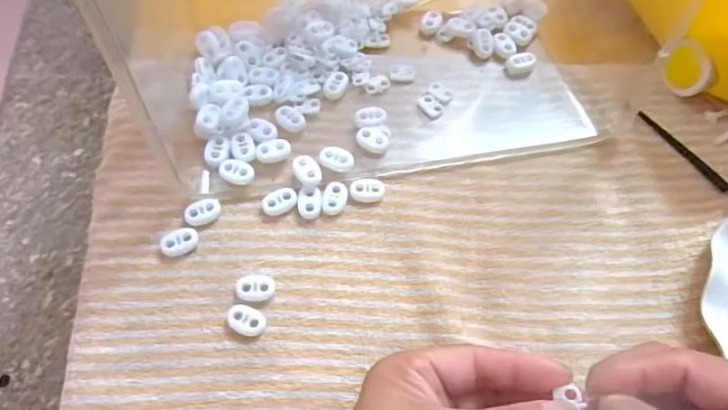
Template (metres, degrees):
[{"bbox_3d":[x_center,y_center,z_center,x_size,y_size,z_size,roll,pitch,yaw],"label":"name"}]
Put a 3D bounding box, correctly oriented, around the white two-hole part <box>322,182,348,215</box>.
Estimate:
[{"bbox_3d":[-0.018,-0.005,0.328,0.014,0.004,0.022,18,67,6],"label":"white two-hole part"}]

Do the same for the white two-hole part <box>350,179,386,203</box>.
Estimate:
[{"bbox_3d":[0.003,-0.010,0.333,0.022,0.004,0.016,-1,66,-3],"label":"white two-hole part"}]

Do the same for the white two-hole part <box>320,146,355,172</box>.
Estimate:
[{"bbox_3d":[-0.017,-0.029,0.335,0.022,0.009,0.016,24,67,8],"label":"white two-hole part"}]

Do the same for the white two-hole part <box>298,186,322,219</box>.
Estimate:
[{"bbox_3d":[-0.034,-0.002,0.327,0.015,0.004,0.021,3,66,-1],"label":"white two-hole part"}]

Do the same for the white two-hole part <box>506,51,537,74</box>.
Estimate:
[{"bbox_3d":[0.114,-0.103,0.374,0.020,0.009,0.013,-12,67,-8],"label":"white two-hole part"}]

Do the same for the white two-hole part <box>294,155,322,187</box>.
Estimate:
[{"bbox_3d":[-0.036,-0.022,0.331,0.015,0.009,0.021,-26,70,-13],"label":"white two-hole part"}]

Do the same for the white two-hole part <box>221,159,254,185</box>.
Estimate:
[{"bbox_3d":[-0.081,-0.021,0.327,0.022,0.006,0.016,20,67,6],"label":"white two-hole part"}]

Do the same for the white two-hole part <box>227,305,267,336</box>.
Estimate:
[{"bbox_3d":[-0.067,0.066,0.297,0.022,0.005,0.015,19,67,6],"label":"white two-hole part"}]

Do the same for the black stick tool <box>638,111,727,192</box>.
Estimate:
[{"bbox_3d":[0.218,-0.037,0.352,0.007,0.005,0.075,-36,72,-16],"label":"black stick tool"}]

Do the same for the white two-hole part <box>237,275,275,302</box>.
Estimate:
[{"bbox_3d":[-0.064,0.049,0.305,0.021,0.004,0.017,2,66,-2],"label":"white two-hole part"}]

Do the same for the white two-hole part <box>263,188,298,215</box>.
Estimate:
[{"bbox_3d":[-0.053,-0.003,0.328,0.023,0.004,0.015,-24,69,-12],"label":"white two-hole part"}]

